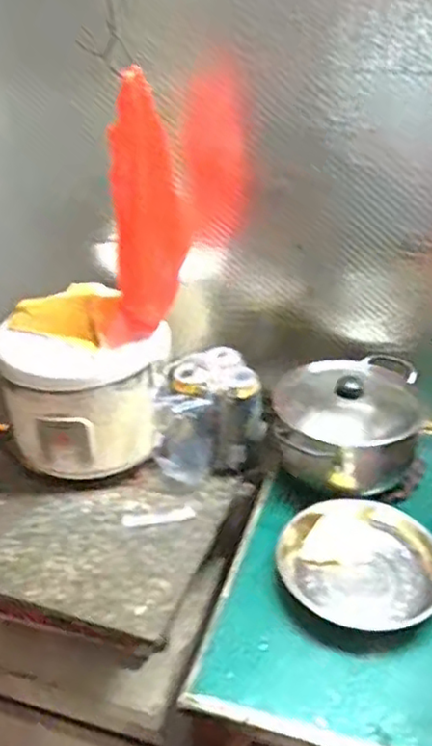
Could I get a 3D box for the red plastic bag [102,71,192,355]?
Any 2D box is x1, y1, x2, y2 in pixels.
[{"bbox_3d":[-0.098,-0.208,0.900,0.096,0.327,0.125,8,34,13],"label":"red plastic bag"}]

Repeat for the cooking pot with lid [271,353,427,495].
[{"bbox_3d":[0.200,0.061,1.027,0.219,0.116,0.271,5,34,9],"label":"cooking pot with lid"}]

